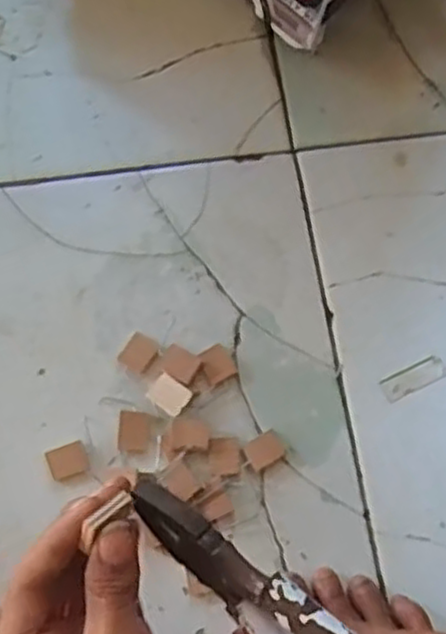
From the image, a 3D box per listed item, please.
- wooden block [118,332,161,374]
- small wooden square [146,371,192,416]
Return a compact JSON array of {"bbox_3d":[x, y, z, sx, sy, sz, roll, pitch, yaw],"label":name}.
[{"bbox_3d":[-0.055,0.024,0.490,0.021,0.007,0.023,30,75,6],"label":"wooden block"},{"bbox_3d":[-0.034,0.051,0.479,0.024,0.008,0.021,35,76,7],"label":"small wooden square"}]

